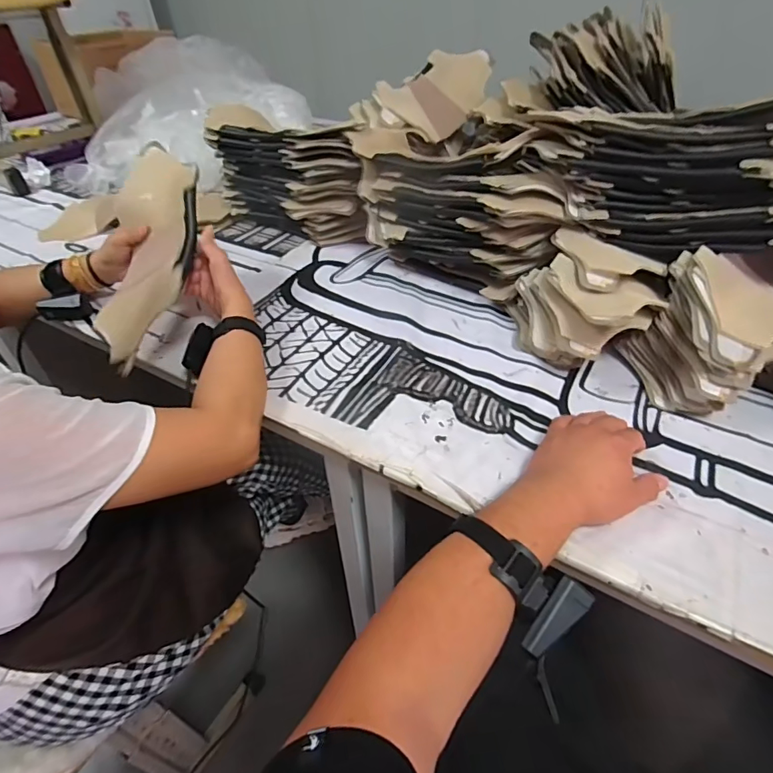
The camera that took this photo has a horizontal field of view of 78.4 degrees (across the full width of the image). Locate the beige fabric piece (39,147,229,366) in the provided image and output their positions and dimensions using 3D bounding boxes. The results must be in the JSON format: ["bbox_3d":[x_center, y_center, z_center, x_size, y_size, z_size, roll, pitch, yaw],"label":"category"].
[{"bbox_3d":[-0.324,-0.190,0.646,0.139,0.054,0.366,-12,63,12],"label":"beige fabric piece"}]

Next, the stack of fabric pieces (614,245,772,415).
[{"bbox_3d":[0.394,-0.070,0.569,0.177,0.137,0.147,-28,48,-25],"label":"stack of fabric pieces"}]

